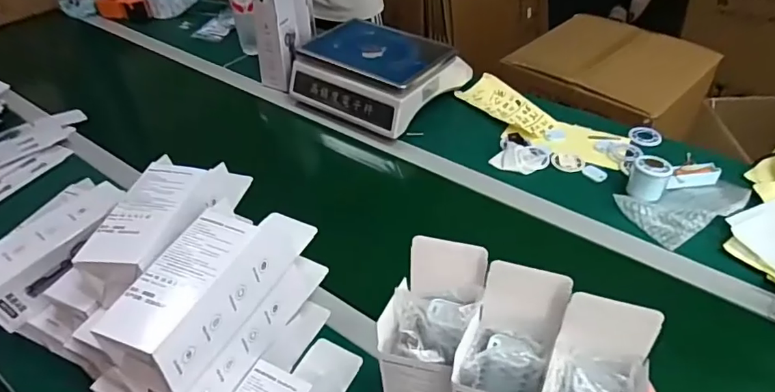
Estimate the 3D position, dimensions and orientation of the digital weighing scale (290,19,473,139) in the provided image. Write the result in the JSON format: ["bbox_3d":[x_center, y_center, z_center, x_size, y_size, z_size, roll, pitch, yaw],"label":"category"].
[{"bbox_3d":[-0.014,-0.265,1.081,0.290,0.130,0.272,27,50,28],"label":"digital weighing scale"}]

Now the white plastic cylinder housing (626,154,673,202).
[{"bbox_3d":[0.420,-0.027,0.819,0.053,0.063,0.056,21,48,23],"label":"white plastic cylinder housing"}]

